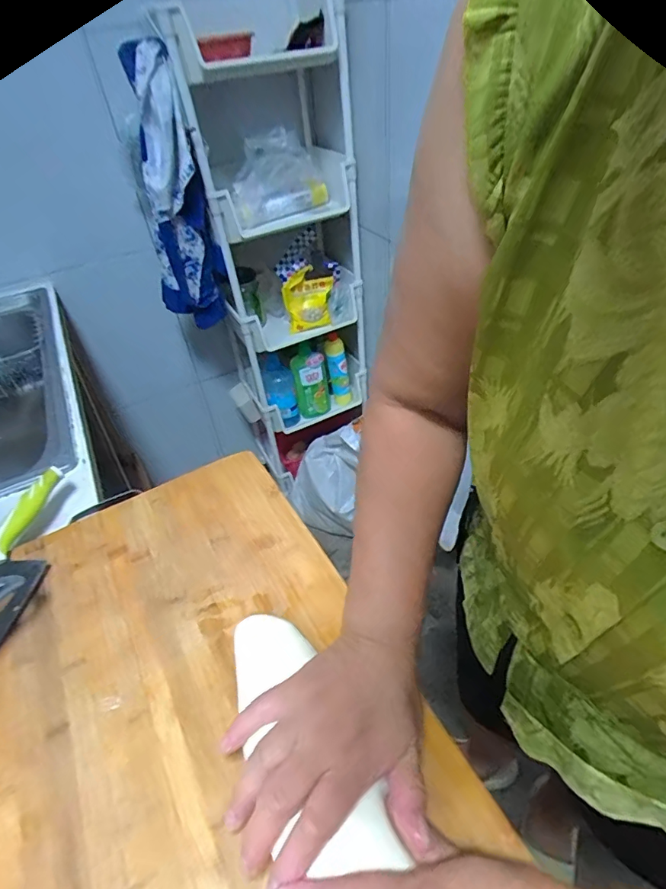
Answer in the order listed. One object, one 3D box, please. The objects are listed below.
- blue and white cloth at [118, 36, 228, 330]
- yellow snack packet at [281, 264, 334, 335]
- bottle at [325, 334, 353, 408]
[{"bbox_3d":[-0.326,-0.474,0.959,0.143,0.491,0.089,-17,44,-11],"label":"blue and white cloth"},{"bbox_3d":[-0.065,-0.385,1.241,0.128,0.151,0.050,-14,27,-6],"label":"yellow snack packet"},{"bbox_3d":[0.017,-0.216,1.388,0.061,0.233,0.057,-7,43,0],"label":"bottle"}]

